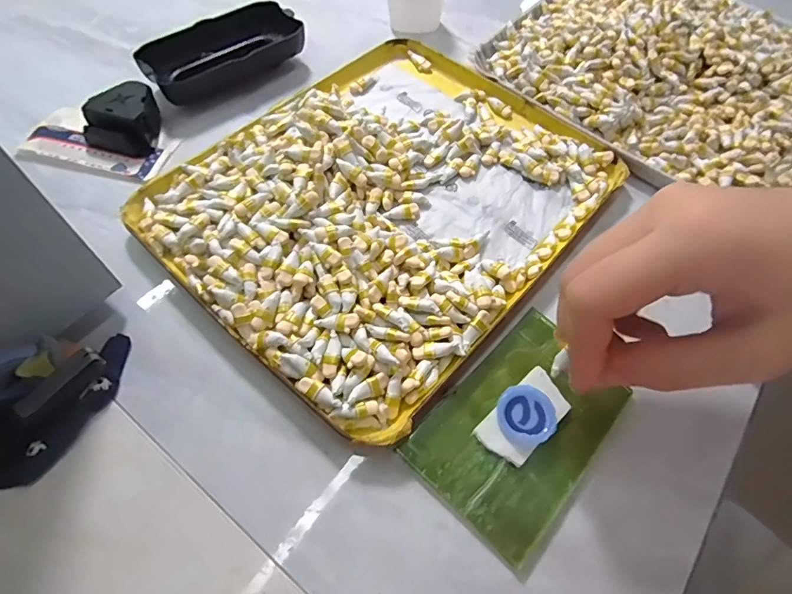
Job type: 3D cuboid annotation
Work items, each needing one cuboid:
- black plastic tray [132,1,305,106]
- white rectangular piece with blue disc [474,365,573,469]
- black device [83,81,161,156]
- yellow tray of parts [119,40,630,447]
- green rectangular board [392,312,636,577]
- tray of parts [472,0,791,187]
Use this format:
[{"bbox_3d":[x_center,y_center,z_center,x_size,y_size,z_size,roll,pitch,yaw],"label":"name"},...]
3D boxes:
[{"bbox_3d":[-0.123,-0.174,0.327,0.109,0.026,0.045,-29,66,-18],"label":"black plastic tray"},{"bbox_3d":[0.060,0.055,0.213,0.026,0.008,0.045,39,66,17],"label":"white rectangular piece with blue disc"},{"bbox_3d":[-0.173,-0.113,0.291,0.037,0.024,0.047,4,61,-1],"label":"black device"},{"bbox_3d":[-0.001,-0.066,0.271,0.195,0.026,0.244,39,66,17],"label":"yellow tray of parts"},{"bbox_3d":[0.060,0.059,0.216,0.068,0.005,0.102,41,66,18],"label":"green rectangular board"},{"bbox_3d":[0.208,-0.175,0.341,0.238,0.029,0.216,40,66,18],"label":"tray of parts"}]

